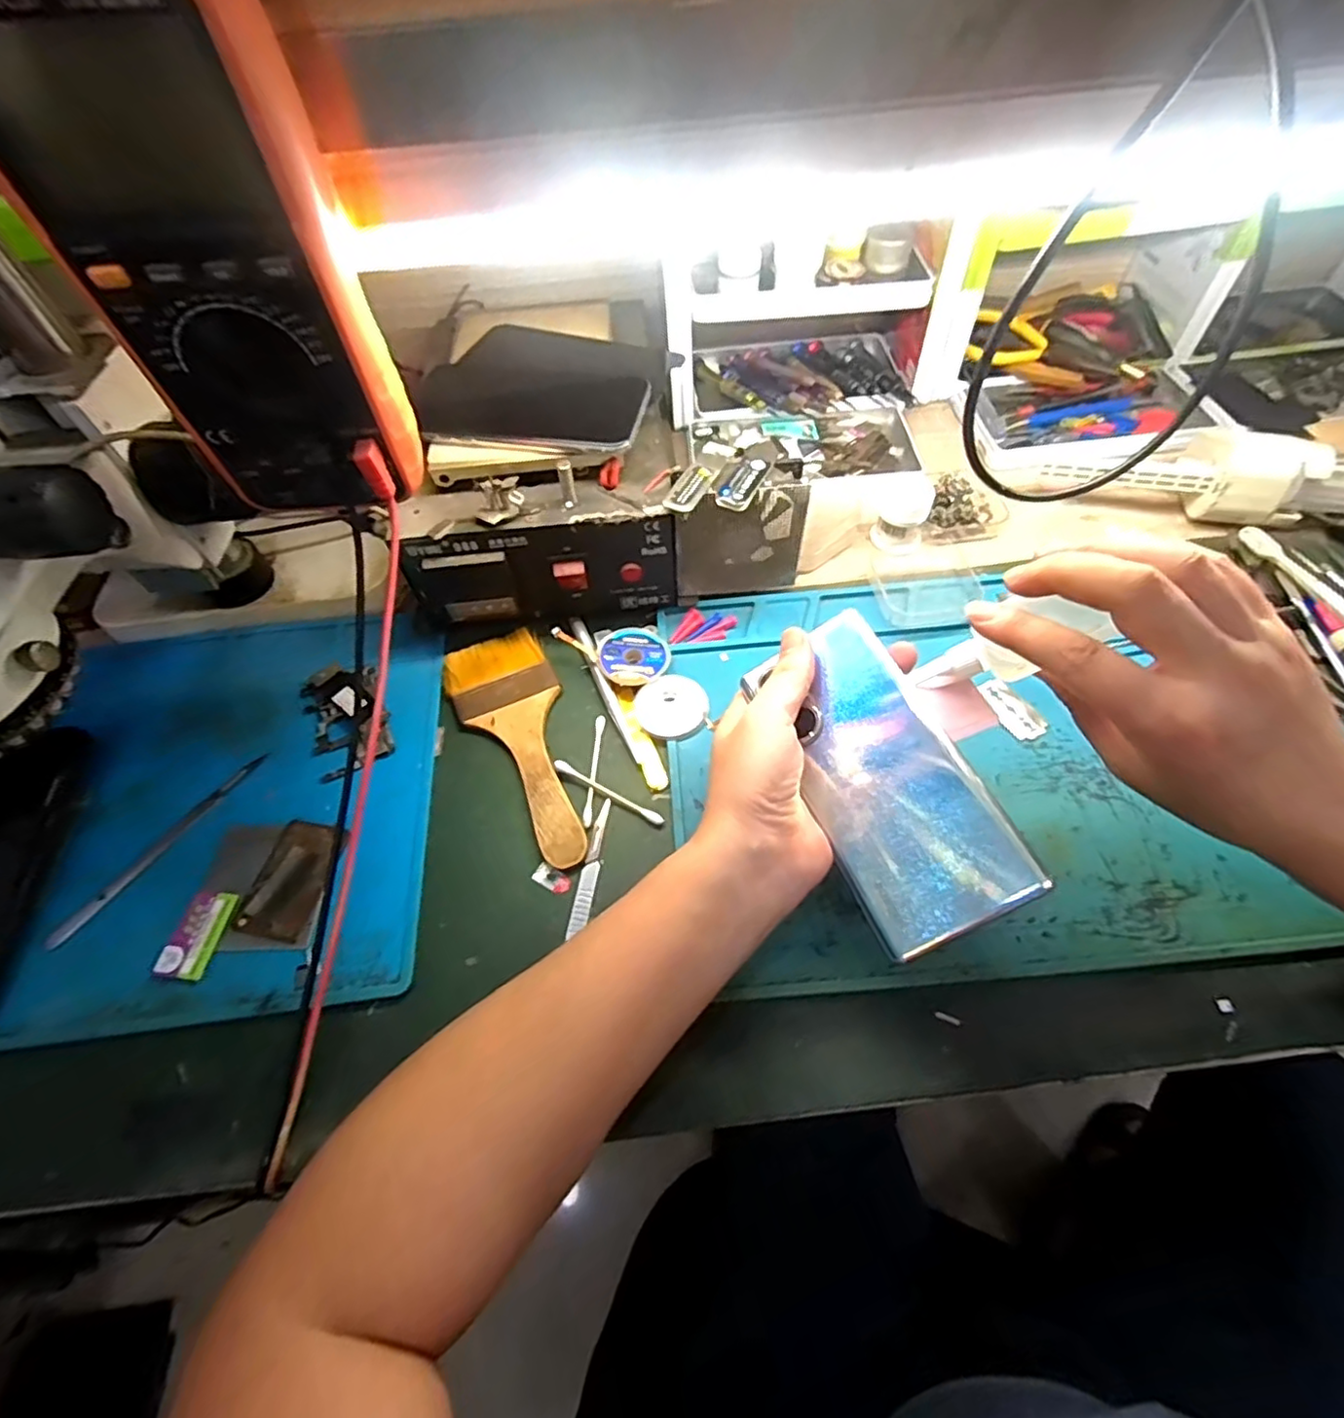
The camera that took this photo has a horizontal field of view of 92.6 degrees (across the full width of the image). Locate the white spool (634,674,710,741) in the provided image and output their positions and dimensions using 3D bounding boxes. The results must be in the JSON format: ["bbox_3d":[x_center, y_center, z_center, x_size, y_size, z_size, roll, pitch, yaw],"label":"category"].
[{"bbox_3d":[0.000,-0.002,0.383,0.042,0.008,0.039,-2,58,3],"label":"white spool"}]

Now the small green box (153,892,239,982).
[{"bbox_3d":[-0.239,0.113,0.323,0.022,0.007,0.043,6,59,7],"label":"small green box"}]

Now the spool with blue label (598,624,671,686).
[{"bbox_3d":[-0.024,-0.034,0.404,0.043,0.008,0.046,-2,58,3],"label":"spool with blue label"}]

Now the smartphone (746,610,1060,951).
[{"bbox_3d":[0.096,0.027,0.302,0.070,0.004,0.157,-32,57,14],"label":"smartphone"}]

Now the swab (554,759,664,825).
[{"bbox_3d":[-0.036,0.045,0.358,0.070,0.004,0.007,27,64,18],"label":"swab"}]

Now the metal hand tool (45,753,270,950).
[{"bbox_3d":[-0.283,0.074,0.356,0.014,0.005,0.129,28,64,19],"label":"metal hand tool"}]

